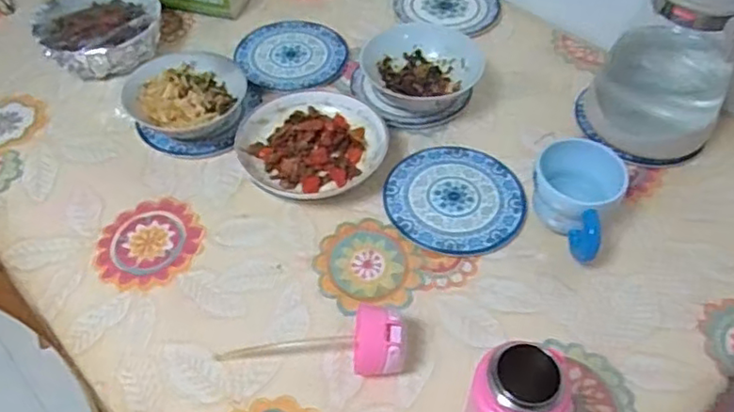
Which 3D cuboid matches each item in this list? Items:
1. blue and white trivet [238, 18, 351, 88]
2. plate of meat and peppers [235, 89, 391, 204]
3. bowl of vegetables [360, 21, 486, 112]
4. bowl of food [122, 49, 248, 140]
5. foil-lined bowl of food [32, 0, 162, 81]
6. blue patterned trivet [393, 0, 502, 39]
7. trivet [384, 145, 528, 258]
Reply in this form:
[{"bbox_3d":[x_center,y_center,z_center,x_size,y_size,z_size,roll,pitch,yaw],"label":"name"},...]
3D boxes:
[{"bbox_3d":[-0.110,-0.228,0.916,0.154,0.009,0.159,-6,50,-5],"label":"blue and white trivet"},{"bbox_3d":[-0.066,-0.080,0.772,0.175,0.035,0.167,0,50,0],"label":"plate of meat and peppers"},{"bbox_3d":[0.075,-0.180,0.829,0.144,0.070,0.132,0,50,0],"label":"bowl of vegetables"},{"bbox_3d":[-0.233,-0.141,0.807,0.139,0.060,0.141,0,50,0],"label":"bowl of food"},{"bbox_3d":[-0.387,-0.256,0.905,0.171,0.062,0.179,0,50,0],"label":"foil-lined bowl of food"},{"bbox_3d":[0.134,-0.330,0.998,0.165,0.009,0.148,15,52,13],"label":"blue patterned trivet"},{"bbox_3d":[0.105,-0.010,0.732,0.159,0.010,0.155,0,50,0],"label":"trivet"}]

